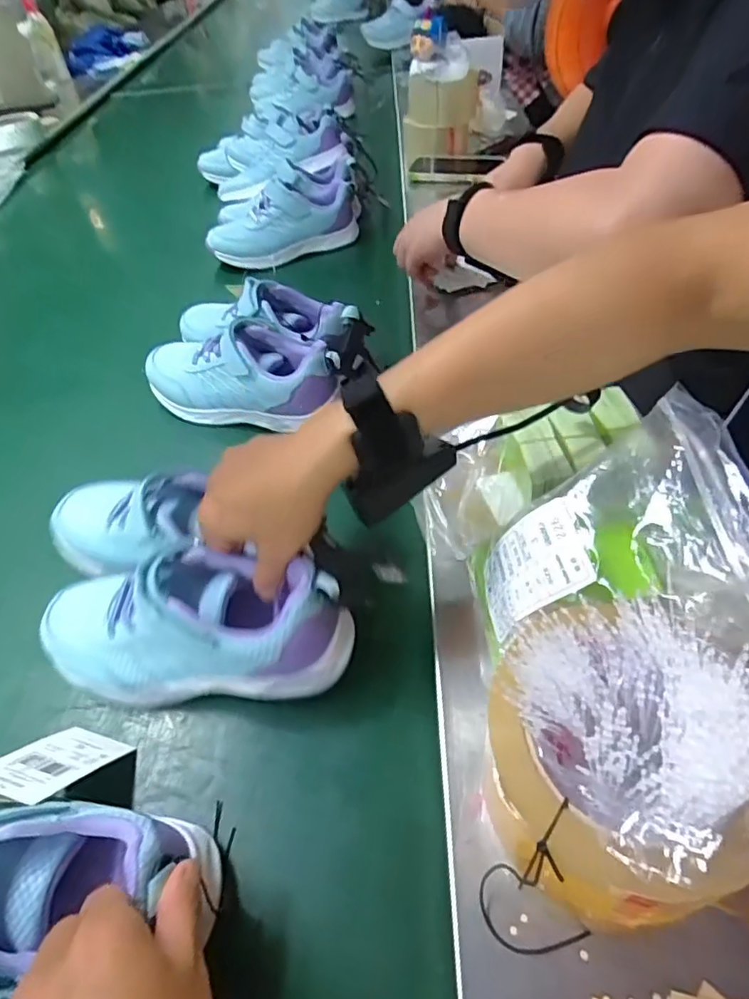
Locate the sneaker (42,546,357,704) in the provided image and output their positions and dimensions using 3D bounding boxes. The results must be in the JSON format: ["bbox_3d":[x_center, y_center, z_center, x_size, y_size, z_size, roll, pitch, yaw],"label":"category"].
[{"bbox_3d":[-0.119,0.077,0.359,0.207,0.088,0.071,-4,43,14],"label":"sneaker"}]

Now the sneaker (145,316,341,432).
[{"bbox_3d":[-0.130,-0.129,0.556,0.201,0.077,0.074,8,46,15],"label":"sneaker"}]

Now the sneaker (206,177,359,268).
[{"bbox_3d":[-0.124,-0.387,0.779,0.207,0.079,0.074,-25,47,-18],"label":"sneaker"}]

